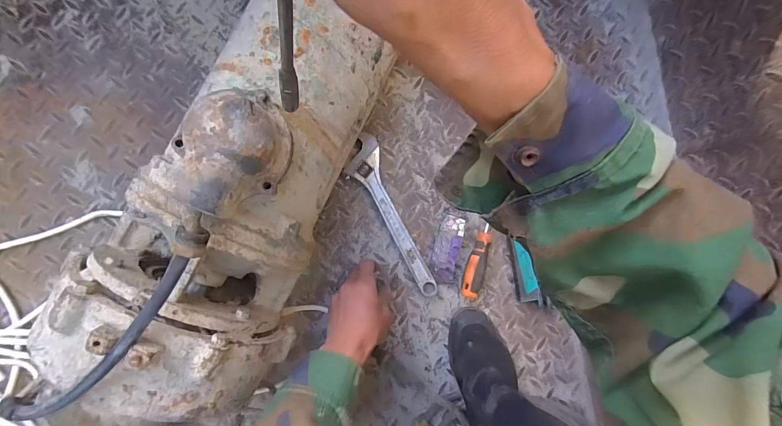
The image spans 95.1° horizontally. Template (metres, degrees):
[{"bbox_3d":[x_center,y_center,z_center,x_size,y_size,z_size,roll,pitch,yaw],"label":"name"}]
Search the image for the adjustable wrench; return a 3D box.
[{"bbox_3d":[-0.001,0.009,0.581,0.059,0.021,0.276,-25,89,-8],"label":"adjustable wrench"}]

